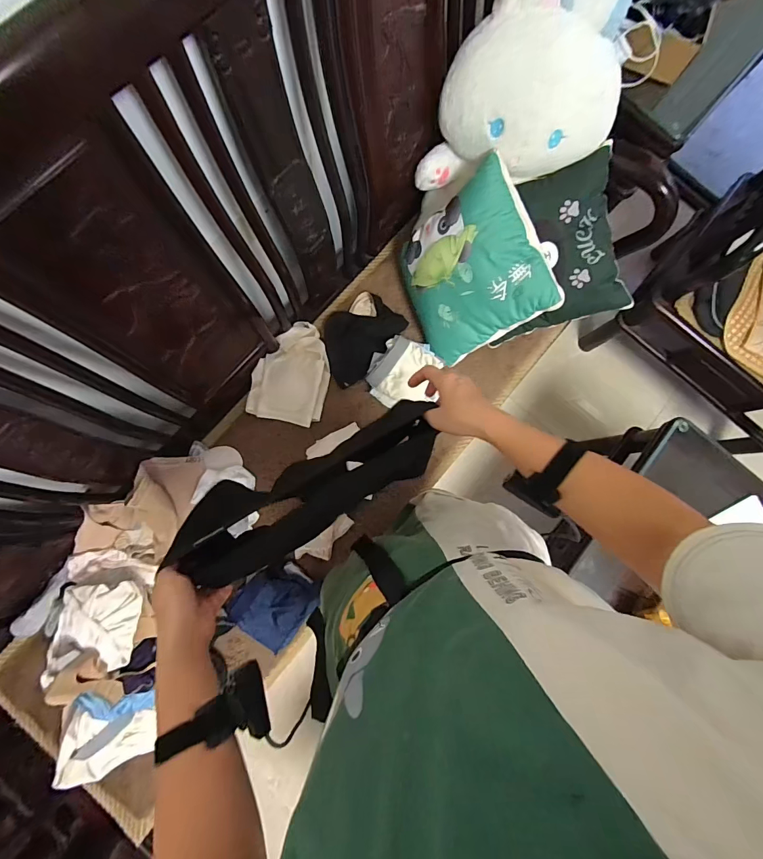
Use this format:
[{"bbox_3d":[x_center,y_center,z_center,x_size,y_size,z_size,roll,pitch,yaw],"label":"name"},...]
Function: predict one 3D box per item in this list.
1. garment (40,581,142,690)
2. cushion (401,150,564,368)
[{"bbox_3d":[-0.573,0.398,0.761,0.191,0.047,0.170,-6,83,-5],"label":"garment"},{"bbox_3d":[0.192,-0.355,0.880,0.317,0.083,0.328,-27,91,38],"label":"cushion"}]

